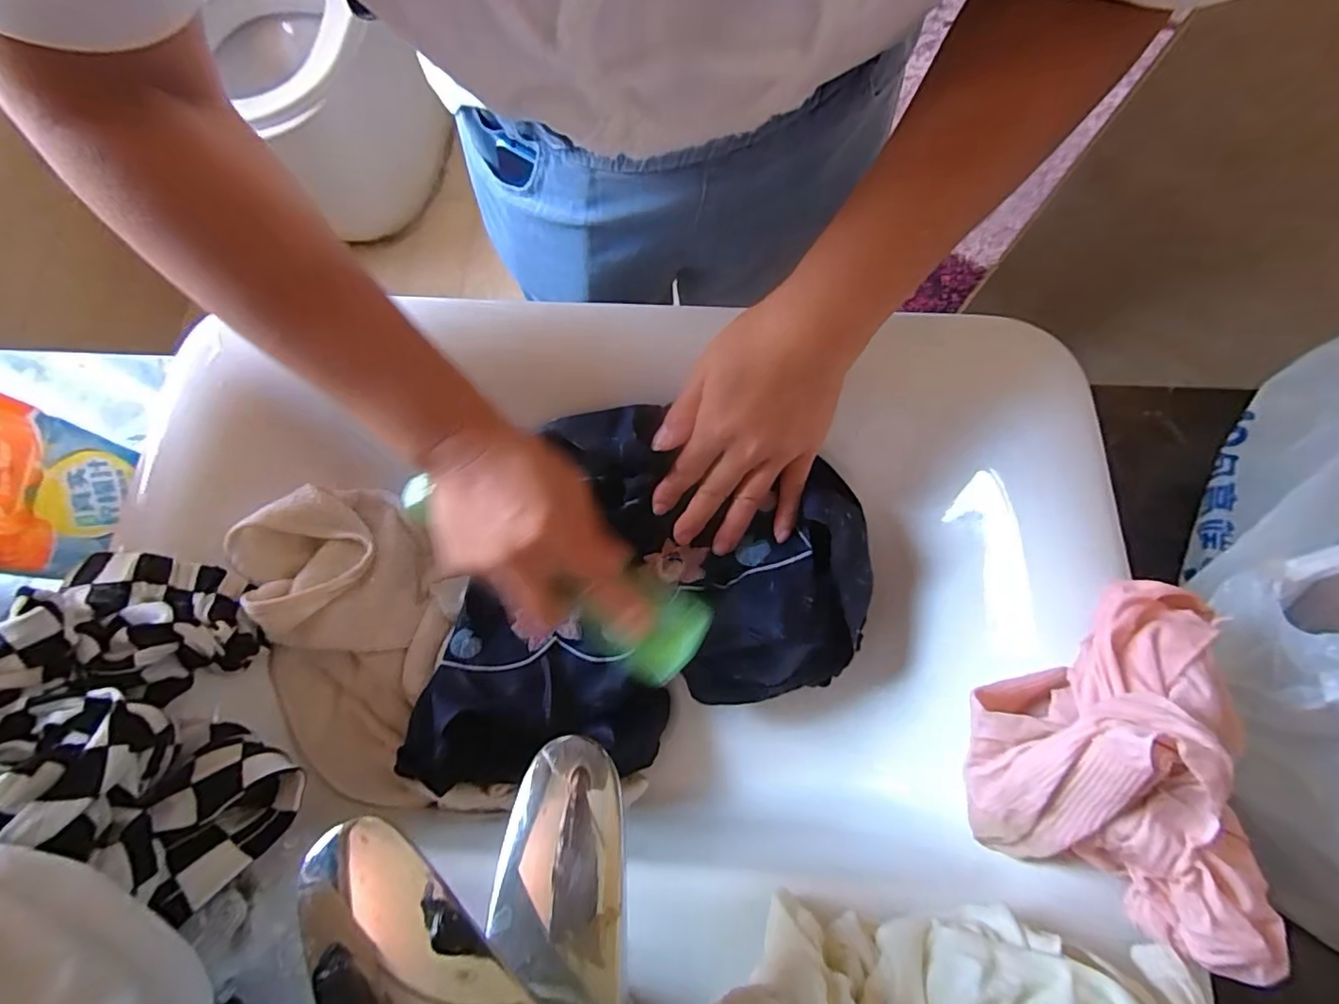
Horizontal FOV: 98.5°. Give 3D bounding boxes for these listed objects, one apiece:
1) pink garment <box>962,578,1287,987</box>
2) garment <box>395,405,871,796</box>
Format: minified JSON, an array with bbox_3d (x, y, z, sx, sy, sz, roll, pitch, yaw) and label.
[{"bbox_3d":[0.190,0.108,0.248,0.095,0.067,0.149,4,73,2],"label":"pink garment"},{"bbox_3d":[-0.014,0.076,0.353,0.238,0.099,0.224,0,73,0],"label":"garment"}]

